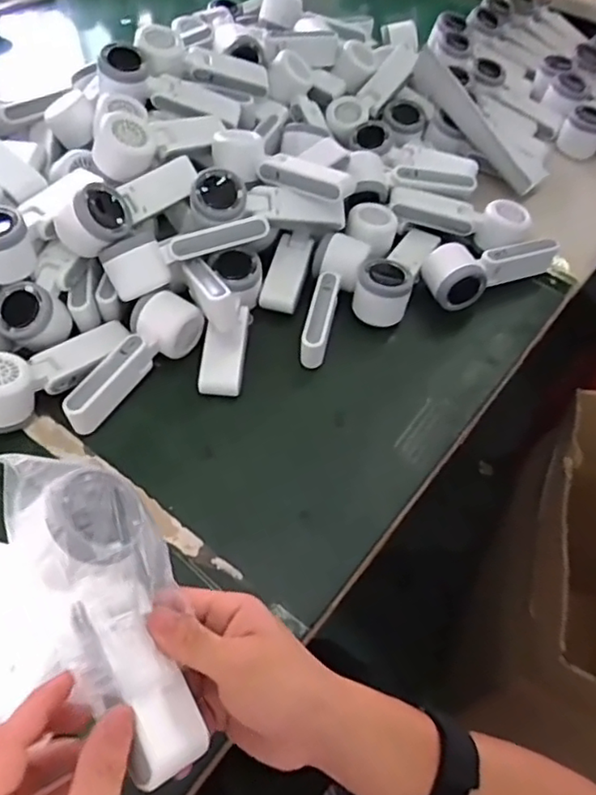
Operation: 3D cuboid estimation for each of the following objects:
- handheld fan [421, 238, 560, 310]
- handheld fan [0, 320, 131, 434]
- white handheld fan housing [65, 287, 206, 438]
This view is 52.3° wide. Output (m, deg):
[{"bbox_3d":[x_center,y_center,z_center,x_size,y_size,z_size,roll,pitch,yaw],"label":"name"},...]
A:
[{"bbox_3d":[0.220,-0.152,0.700,0.152,0.055,0.060,-21,58,-17],"label":"handheld fan"},{"bbox_3d":[-0.237,-0.033,0.578,0.054,0.057,0.164,38,61,22],"label":"handheld fan"},{"bbox_3d":[-0.164,-0.040,0.590,0.058,0.040,0.164,34,59,20],"label":"white handheld fan housing"}]

